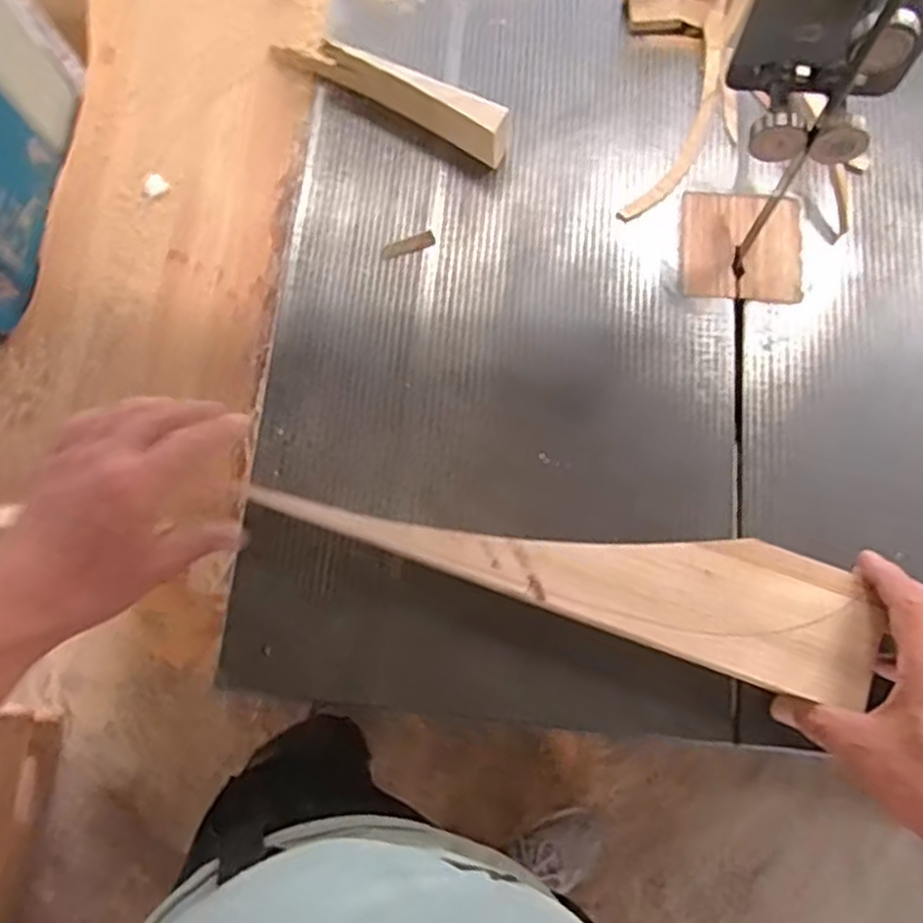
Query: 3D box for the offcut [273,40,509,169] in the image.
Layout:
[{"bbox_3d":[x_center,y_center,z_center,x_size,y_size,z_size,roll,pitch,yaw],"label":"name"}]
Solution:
[{"bbox_3d":[-0.059,-0.278,0.560,0.197,0.048,0.031,29,78,9],"label":"offcut"}]

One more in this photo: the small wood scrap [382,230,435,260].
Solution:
[{"bbox_3d":[-0.039,-0.158,0.550,0.039,0.005,0.011,-21,75,-4],"label":"small wood scrap"}]

